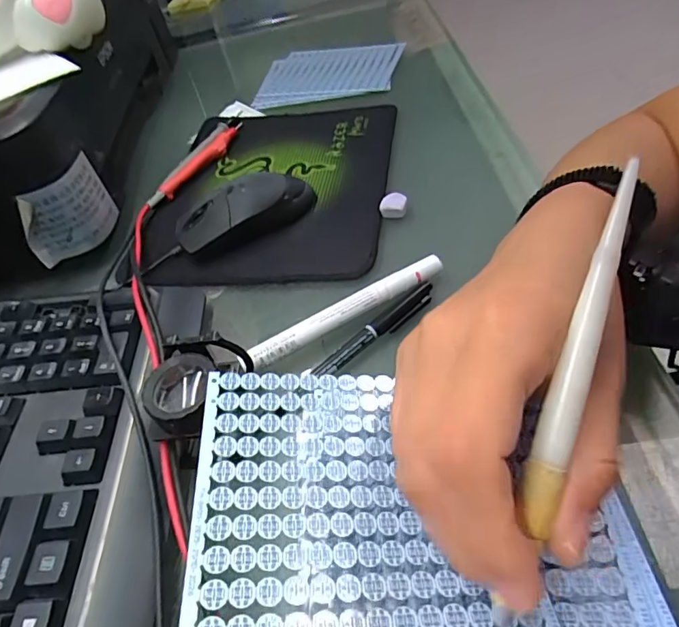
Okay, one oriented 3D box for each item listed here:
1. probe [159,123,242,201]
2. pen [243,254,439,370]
[{"bbox_3d":[-0.128,-0.155,0.489,0.018,0.015,0.127,10,51,23],"label":"probe"},{"bbox_3d":[0.007,-0.001,0.315,0.135,0.018,0.011,-30,48,-13],"label":"pen"}]

